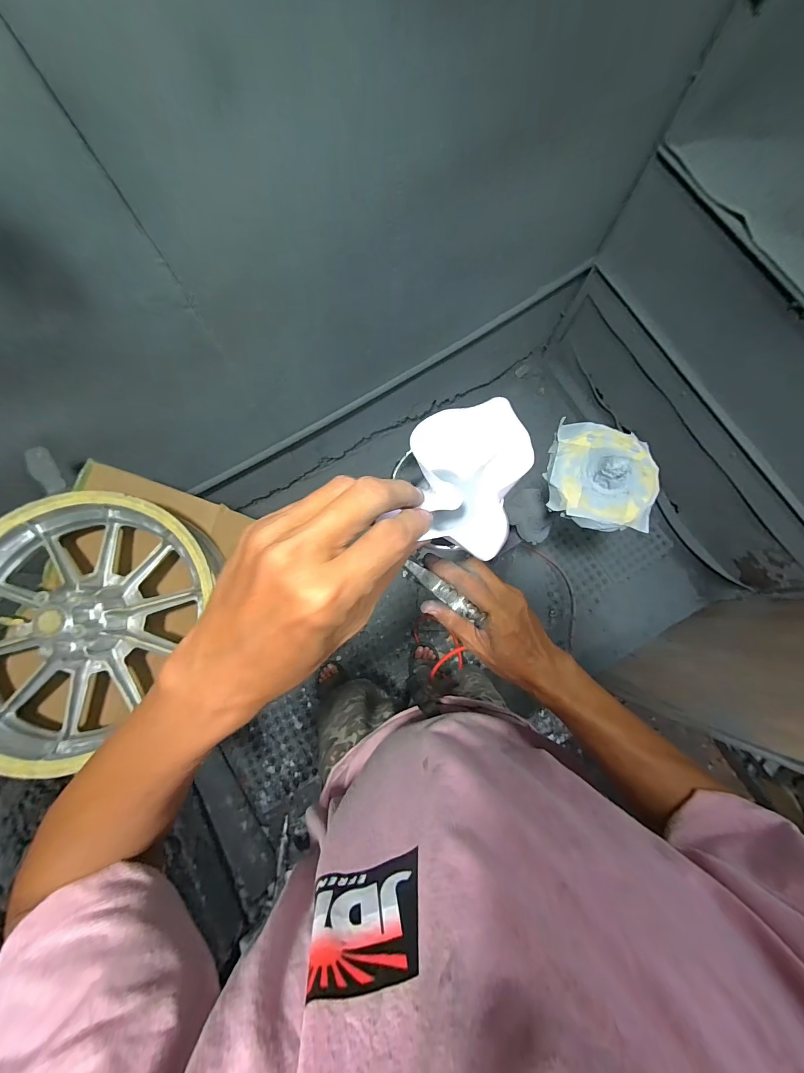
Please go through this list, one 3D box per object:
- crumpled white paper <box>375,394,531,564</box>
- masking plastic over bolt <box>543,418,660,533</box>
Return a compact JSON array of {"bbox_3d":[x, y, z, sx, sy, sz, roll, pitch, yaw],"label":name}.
[{"bbox_3d":[0.038,-0.034,0.250,0.073,0.077,0.086,22,78,5],"label":"crumpled white paper"},{"bbox_3d":[0.311,-0.095,0.549,0.161,0.057,0.155,0,77,0],"label":"masking plastic over bolt"}]

